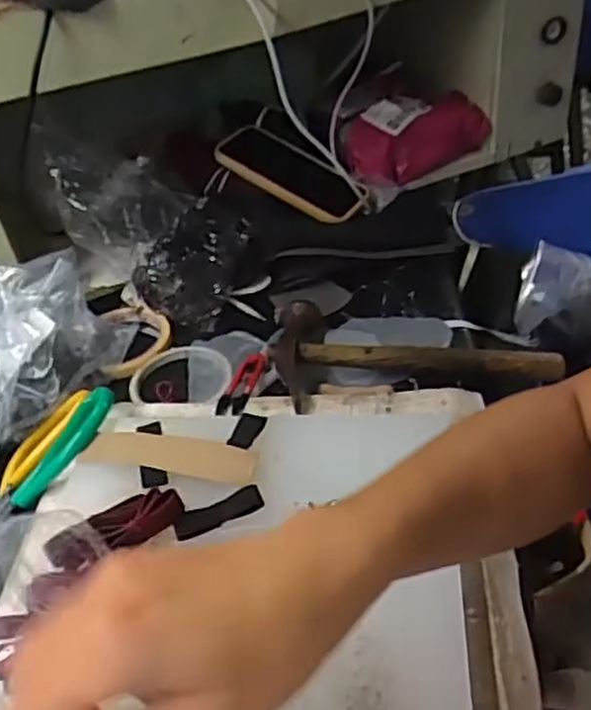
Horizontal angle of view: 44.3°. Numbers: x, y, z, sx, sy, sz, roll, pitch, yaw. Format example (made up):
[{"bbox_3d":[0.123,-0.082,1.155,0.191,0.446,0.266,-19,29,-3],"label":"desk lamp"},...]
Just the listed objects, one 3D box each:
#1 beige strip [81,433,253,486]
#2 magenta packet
[{"bbox_3d":[-0.088,0.067,0.496,0.123,0.009,0.028,8,56,16],"label":"beige strip"},{"bbox_3d":[0.132,-0.248,0.820,0.169,0.066,0.069,-26,44,-20],"label":"magenta packet"}]

